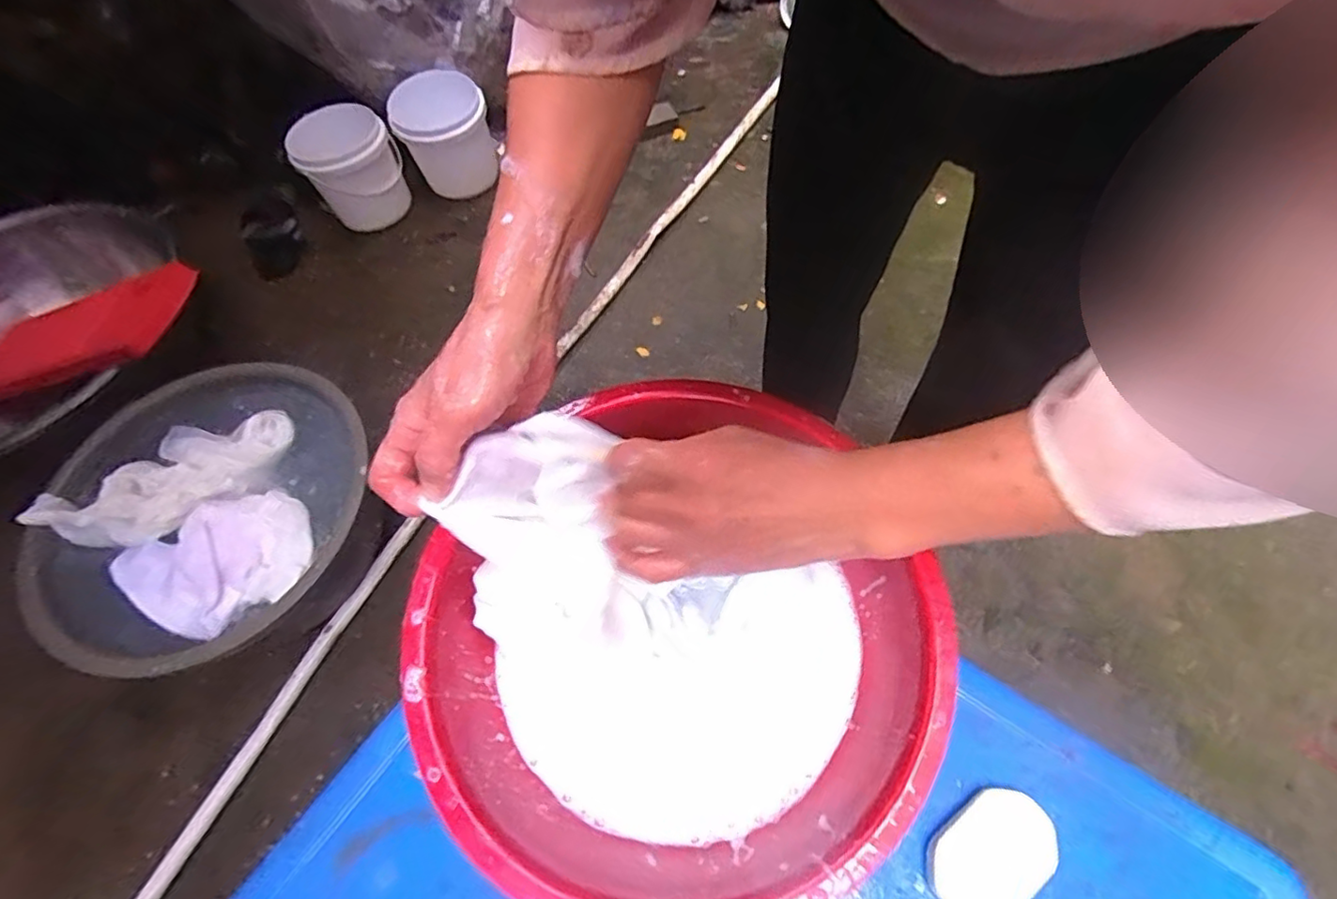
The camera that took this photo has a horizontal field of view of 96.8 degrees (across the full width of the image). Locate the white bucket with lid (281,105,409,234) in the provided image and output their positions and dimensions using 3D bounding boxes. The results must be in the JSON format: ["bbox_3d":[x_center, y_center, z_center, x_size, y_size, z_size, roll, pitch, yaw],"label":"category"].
[{"bbox_3d":[-0.717,-0.630,1.364,0.198,0.218,0.183,-38,67,-16],"label":"white bucket with lid"}]

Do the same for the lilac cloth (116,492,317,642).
[{"bbox_3d":[-0.674,0.167,0.874,0.260,0.052,0.185,-27,64,-14],"label":"lilac cloth"}]

